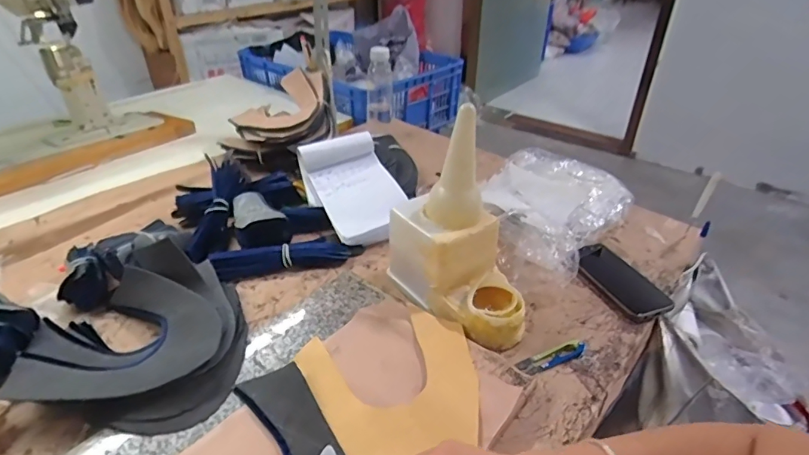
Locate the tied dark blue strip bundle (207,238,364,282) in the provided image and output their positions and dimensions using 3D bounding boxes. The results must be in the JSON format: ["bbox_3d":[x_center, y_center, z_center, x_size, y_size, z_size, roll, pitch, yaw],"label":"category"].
[{"bbox_3d":[-0.174,0.040,0.712,0.212,0.028,0.050,-11,38,-19],"label":"tied dark blue strip bundle"}]

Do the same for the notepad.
[{"bbox_3d":[-0.084,-0.070,0.802,0.133,0.076,0.221,-14,39,-22],"label":"notepad"}]

